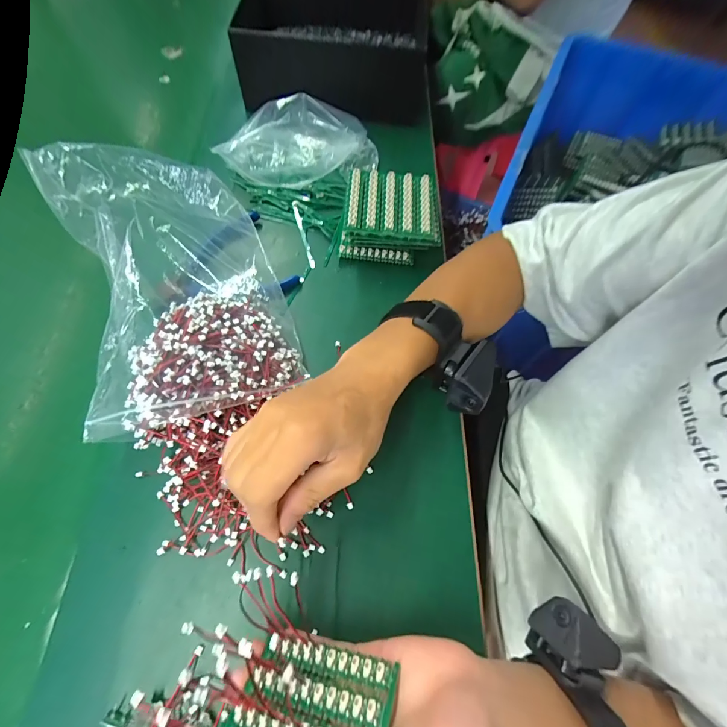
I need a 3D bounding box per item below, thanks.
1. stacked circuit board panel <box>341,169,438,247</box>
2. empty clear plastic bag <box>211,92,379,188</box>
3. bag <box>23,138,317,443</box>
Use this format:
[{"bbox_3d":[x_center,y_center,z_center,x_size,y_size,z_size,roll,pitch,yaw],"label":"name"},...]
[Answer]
[{"bbox_3d":[0.030,-0.154,0.370,0.094,0.047,0.077,4,66,0],"label":"stacked circuit board panel"},{"bbox_3d":[-0.067,-0.250,0.400,0.171,0.061,0.077,-6,66,-5],"label":"empty clear plastic bag"},{"bbox_3d":[-0.152,-0.063,0.291,0.159,0.114,0.217,-18,68,-10],"label":"bag"}]

